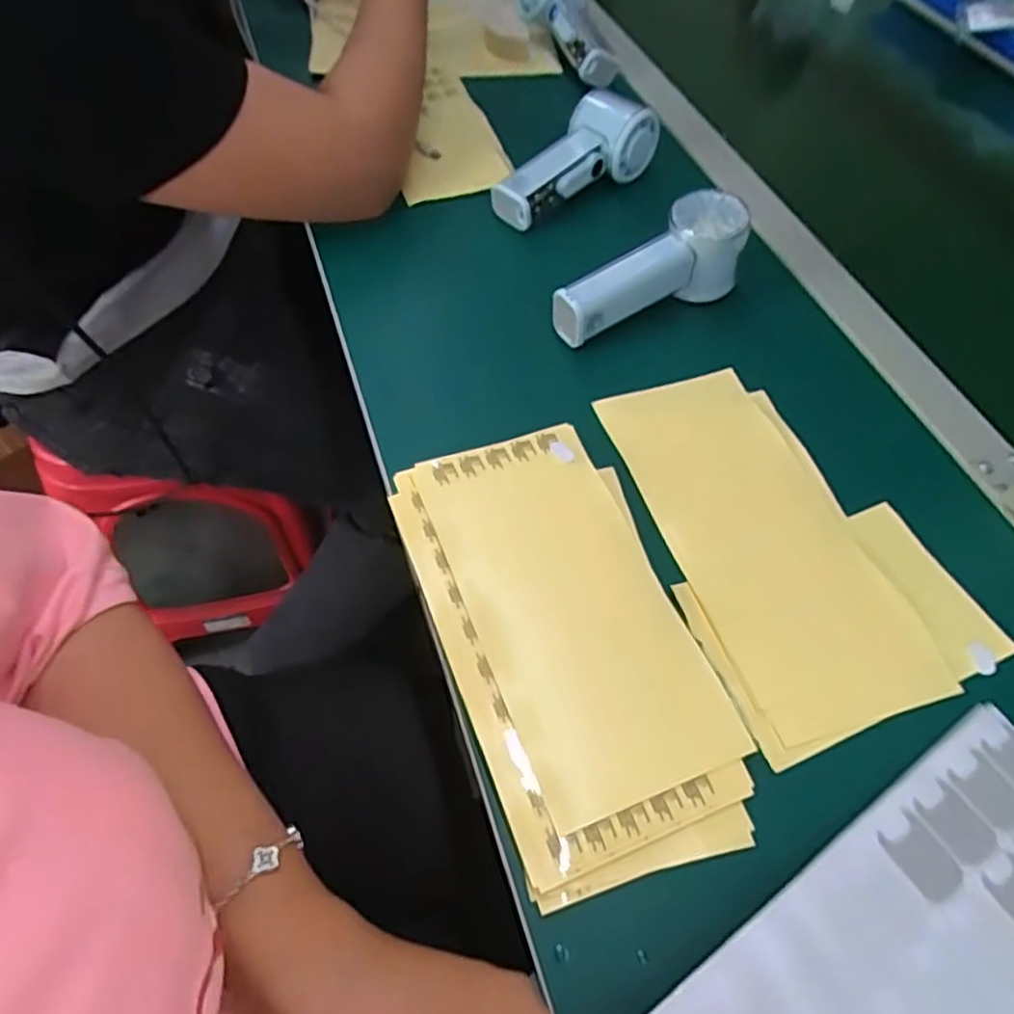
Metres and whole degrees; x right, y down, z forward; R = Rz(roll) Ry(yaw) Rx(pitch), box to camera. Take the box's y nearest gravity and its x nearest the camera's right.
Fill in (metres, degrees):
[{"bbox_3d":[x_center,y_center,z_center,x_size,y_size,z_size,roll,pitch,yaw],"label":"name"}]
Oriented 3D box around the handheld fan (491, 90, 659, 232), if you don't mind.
[{"bbox_3d":[0.052,-0.285,0.579,0.147,0.049,0.053,-37,63,-10],"label":"handheld fan"}]

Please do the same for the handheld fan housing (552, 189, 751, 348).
[{"bbox_3d":[0.102,-0.164,0.497,0.155,0.060,0.049,-30,60,-8],"label":"handheld fan housing"}]

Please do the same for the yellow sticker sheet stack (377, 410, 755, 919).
[{"bbox_3d":[0.027,0.061,0.367,0.127,0.018,0.243,-11,55,-14],"label":"yellow sticker sheet stack"}]

